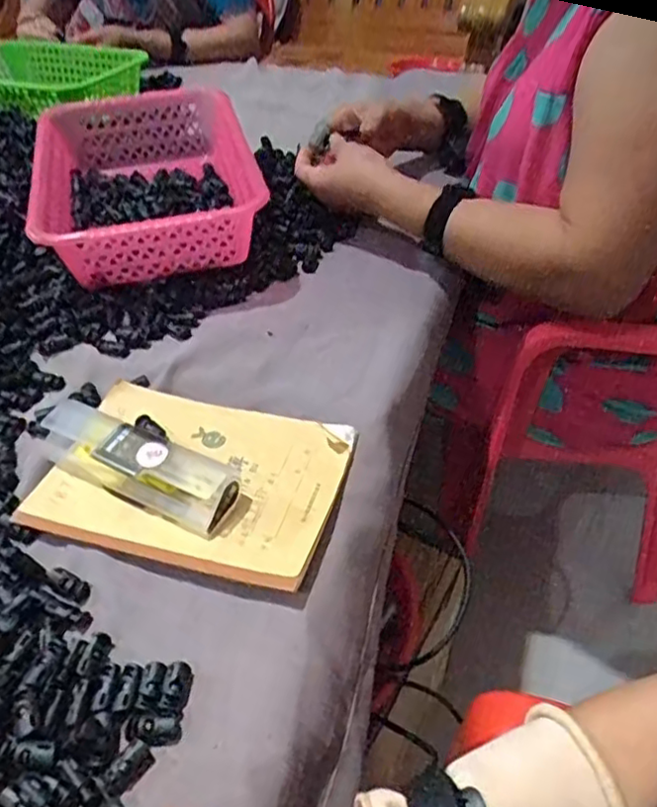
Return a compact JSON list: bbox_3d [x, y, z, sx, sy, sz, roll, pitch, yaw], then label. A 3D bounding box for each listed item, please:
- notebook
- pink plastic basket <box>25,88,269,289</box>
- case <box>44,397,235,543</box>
[{"bbox_3d":[-0.097,0.051,0.464,0.205,0.012,0.141,11,46,14],"label":"notebook"},{"bbox_3d":[-0.189,-0.227,0.677,0.206,0.101,0.274,-12,45,-10],"label":"pink plastic basket"},{"bbox_3d":[-0.138,0.041,0.454,0.156,0.034,0.040,20,48,22],"label":"case"}]

